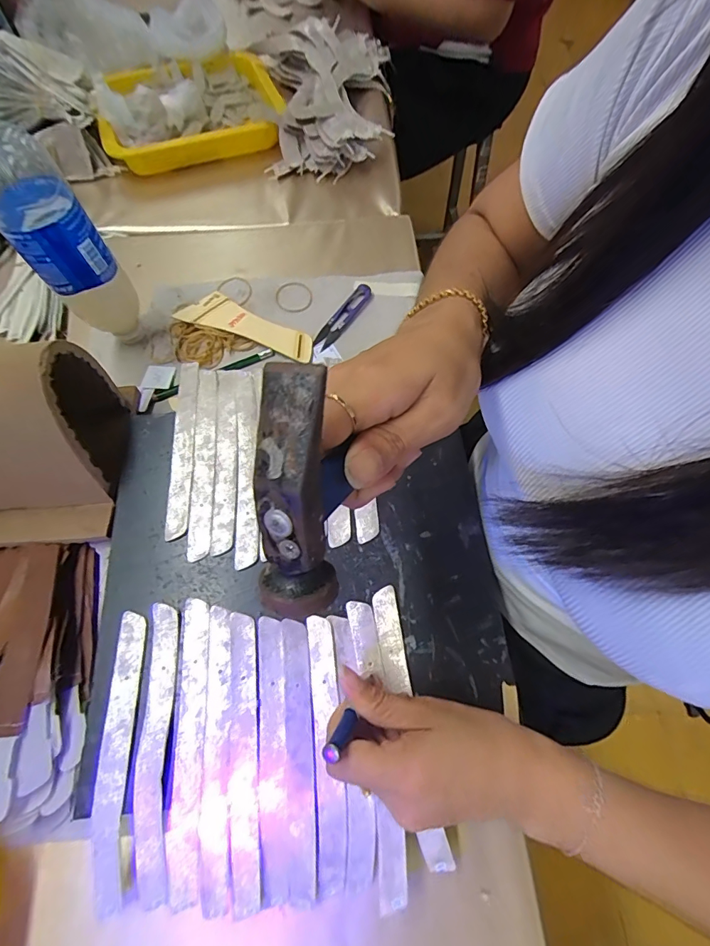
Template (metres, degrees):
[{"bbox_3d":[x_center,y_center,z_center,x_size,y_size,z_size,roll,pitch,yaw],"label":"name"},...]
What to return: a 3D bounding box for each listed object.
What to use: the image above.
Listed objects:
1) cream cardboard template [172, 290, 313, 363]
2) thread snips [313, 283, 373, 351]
[{"bbox_3d":[-0.119,-0.170,0.493,0.159,0.014,0.053,23,68,8],"label":"cream cardboard template"},{"bbox_3d":[-0.012,-0.182,0.501,0.024,0.006,0.100,33,70,12],"label":"thread snips"}]

